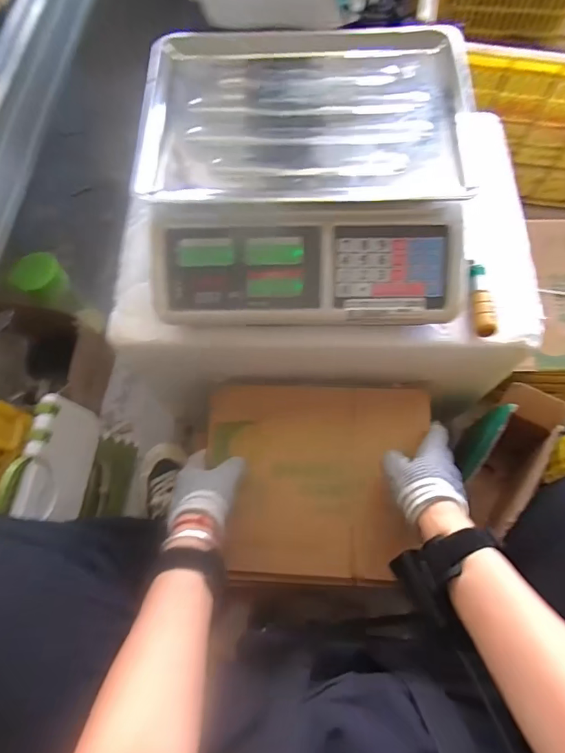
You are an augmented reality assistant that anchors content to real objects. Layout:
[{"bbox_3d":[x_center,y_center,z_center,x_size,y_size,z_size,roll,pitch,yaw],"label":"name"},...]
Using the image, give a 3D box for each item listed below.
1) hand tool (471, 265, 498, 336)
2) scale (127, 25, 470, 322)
[{"bbox_3d":[0.223,-0.086,0.497,0.022,0.018,0.080,-3,68,0],"label":"hand tool"},{"bbox_3d":[0.027,-0.232,0.490,0.325,0.103,0.334,1,69,2],"label":"scale"}]

